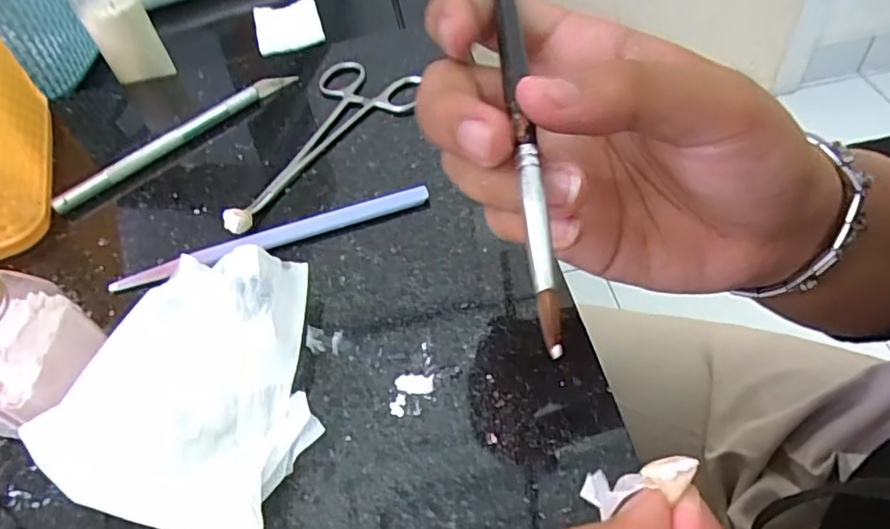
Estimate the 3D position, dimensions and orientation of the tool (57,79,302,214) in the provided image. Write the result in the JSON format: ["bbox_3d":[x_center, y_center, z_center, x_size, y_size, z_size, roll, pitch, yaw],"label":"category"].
[{"bbox_3d":[-0.135,-0.067,0.309,0.007,0.009,0.137,35,62,29],"label":"tool"}]

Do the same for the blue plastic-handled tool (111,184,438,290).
[{"bbox_3d":[-0.075,-0.013,0.261,0.138,0.005,0.010,-17,51,-8],"label":"blue plastic-handled tool"}]

